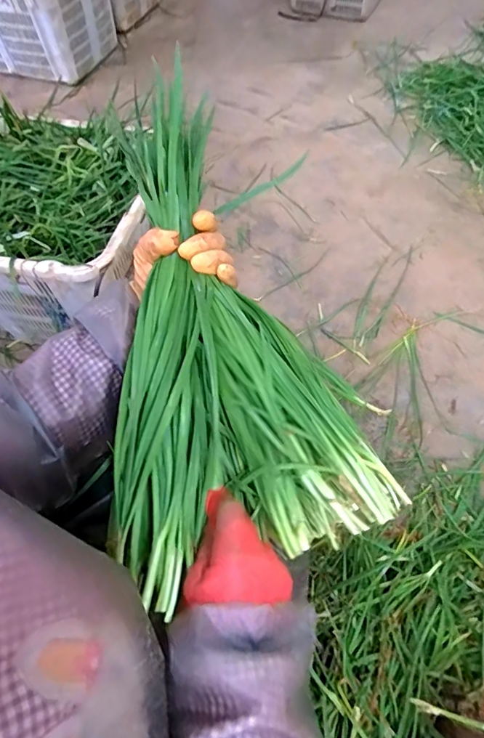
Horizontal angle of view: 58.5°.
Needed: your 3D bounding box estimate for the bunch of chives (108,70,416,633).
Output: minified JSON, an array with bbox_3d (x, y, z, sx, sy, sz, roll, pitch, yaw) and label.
[{"bbox_3d":[-0.051,-0.012,0.398,0.251,0.065,0.418,-30,83,-11],"label":"bunch of chives"}]

